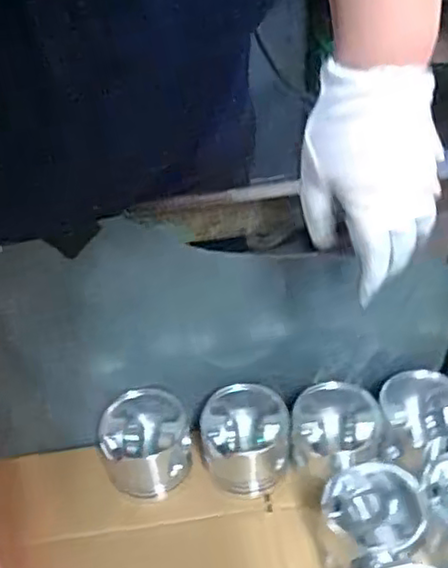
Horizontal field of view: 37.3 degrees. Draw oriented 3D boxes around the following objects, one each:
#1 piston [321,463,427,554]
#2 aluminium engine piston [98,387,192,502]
[{"bbox_3d":[0.133,0.212,0.606,0.088,0.064,0.077,-1,43,1],"label":"piston"},{"bbox_3d":[-0.082,0.169,0.695,0.092,0.090,0.071,-3,43,-1],"label":"aluminium engine piston"}]

